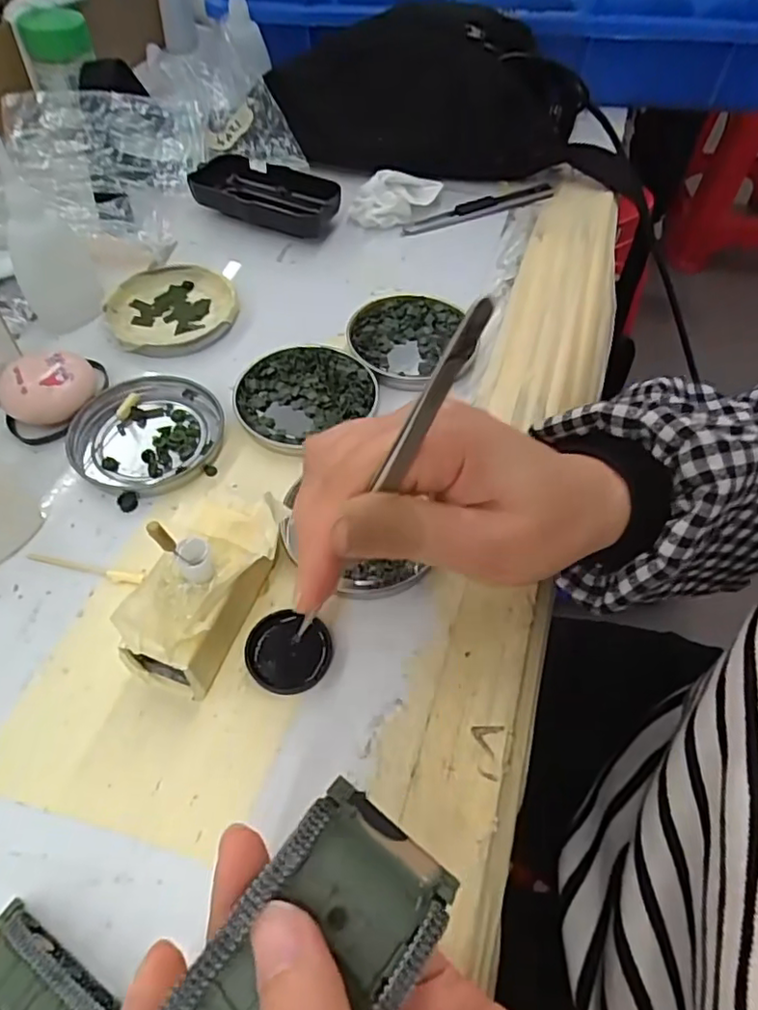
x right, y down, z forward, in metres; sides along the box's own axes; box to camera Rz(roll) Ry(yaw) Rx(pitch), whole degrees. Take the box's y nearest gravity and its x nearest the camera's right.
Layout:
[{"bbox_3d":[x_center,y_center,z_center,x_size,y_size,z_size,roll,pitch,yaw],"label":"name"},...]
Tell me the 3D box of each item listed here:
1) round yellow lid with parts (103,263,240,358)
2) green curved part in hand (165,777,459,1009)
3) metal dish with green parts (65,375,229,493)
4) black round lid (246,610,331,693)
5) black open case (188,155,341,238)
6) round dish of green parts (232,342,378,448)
[{"bbox_3d":[-0.131,-0.125,0.392,0.077,0.010,0.078,0,55,0],"label":"round yellow lid with parts"},{"bbox_3d":[-0.024,0.119,0.145,0.041,0.020,0.097,34,65,21],"label":"green curved part in hand"},{"bbox_3d":[-0.124,-0.039,0.333,0.073,0.010,0.078,0,55,0],"label":"metal dish with green parts"},{"bbox_3d":[-0.039,0.063,0.264,0.035,0.007,0.034,0,55,0],"label":"black round lid"},{"bbox_3d":[-0.083,-0.228,0.459,0.108,0.026,0.047,18,57,12],"label":"black open case"},{"bbox_3d":[-0.042,-0.064,0.352,0.077,0.008,0.070,0,55,0],"label":"round dish of green parts"}]

